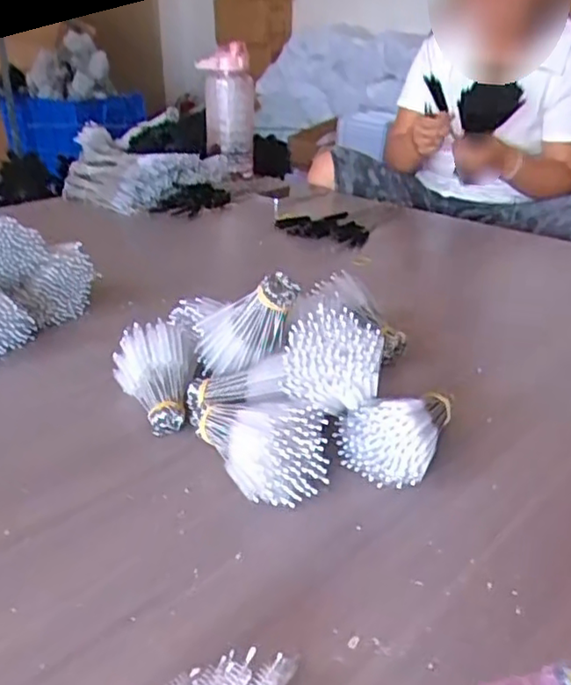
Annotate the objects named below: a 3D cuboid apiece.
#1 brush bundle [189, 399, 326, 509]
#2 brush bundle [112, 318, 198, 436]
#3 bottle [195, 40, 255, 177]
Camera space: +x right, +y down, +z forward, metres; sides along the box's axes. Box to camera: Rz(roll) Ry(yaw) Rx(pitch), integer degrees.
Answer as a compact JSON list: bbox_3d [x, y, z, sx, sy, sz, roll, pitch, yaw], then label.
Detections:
[{"bbox_3d":[-0.022,0.070,0.515,0.072,0.072,0.124,-12,28,-25],"label":"brush bundle"},{"bbox_3d":[-0.117,0.032,0.602,0.077,0.065,0.119,-8,26,-17],"label":"brush bundle"},{"bbox_3d":[-0.139,-0.536,1.510,0.123,0.287,0.103,-3,25,-7],"label":"bottle"}]

